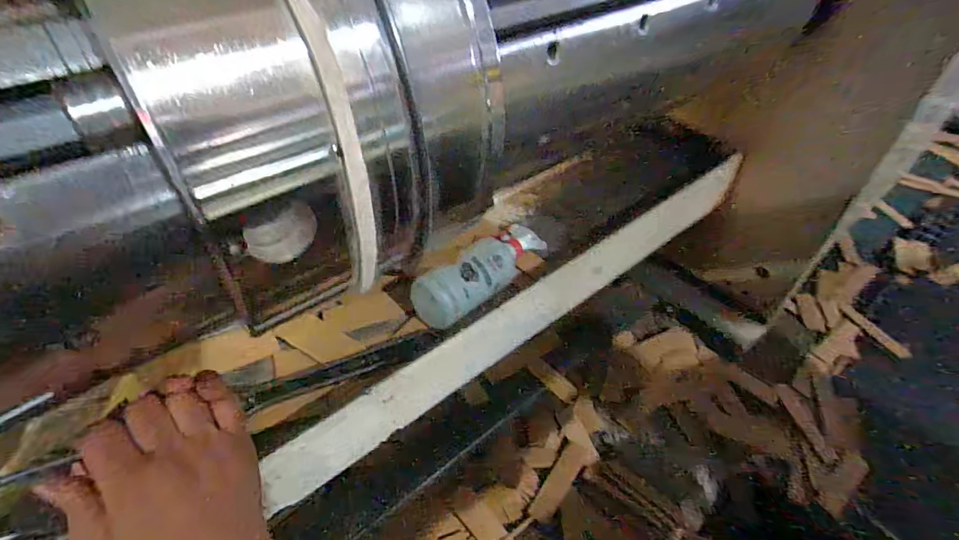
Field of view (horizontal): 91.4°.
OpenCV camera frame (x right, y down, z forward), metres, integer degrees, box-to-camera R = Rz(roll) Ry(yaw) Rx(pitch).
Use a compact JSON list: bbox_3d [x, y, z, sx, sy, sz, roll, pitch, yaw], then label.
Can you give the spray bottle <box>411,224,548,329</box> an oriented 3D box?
[{"bbox_3d":[0.002,-0.003,0.605,0.079,0.073,0.210,30,51,26],"label":"spray bottle"}]

